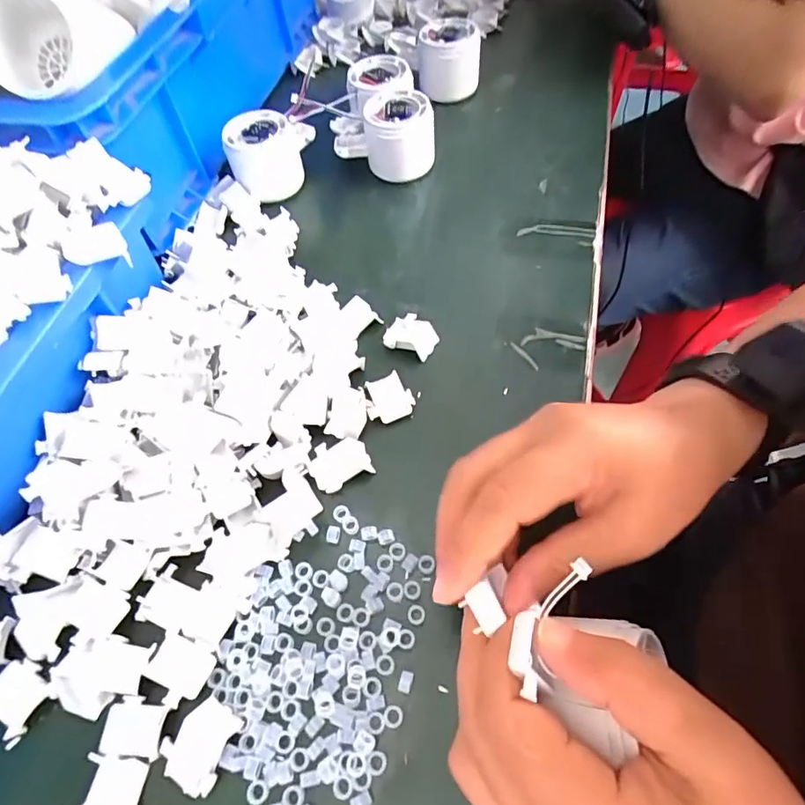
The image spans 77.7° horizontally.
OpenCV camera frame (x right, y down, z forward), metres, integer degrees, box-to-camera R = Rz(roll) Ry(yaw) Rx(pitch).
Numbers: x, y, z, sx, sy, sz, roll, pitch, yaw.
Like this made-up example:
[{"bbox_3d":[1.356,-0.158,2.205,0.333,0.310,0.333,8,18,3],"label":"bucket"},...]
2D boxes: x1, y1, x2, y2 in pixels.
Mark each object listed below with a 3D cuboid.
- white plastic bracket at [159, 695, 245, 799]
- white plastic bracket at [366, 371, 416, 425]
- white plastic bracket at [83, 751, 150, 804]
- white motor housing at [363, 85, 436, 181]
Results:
[{"bbox_3d":[-0.092,0.155,0.227,0.028,0.004,0.033,27,64,17],"label":"white plastic bracket"},{"bbox_3d":[-0.009,-0.002,0.313,0.029,0.012,0.027,-24,61,-12],"label":"white plastic bracket"},{"bbox_3d":[-0.127,0.174,0.218,0.029,0.009,0.032,4,60,4],"label":"white plastic bracket"},{"bbox_3d":[-0.003,-0.222,0.422,0.059,0.054,0.057,-3,59,0],"label":"white motor housing"}]

